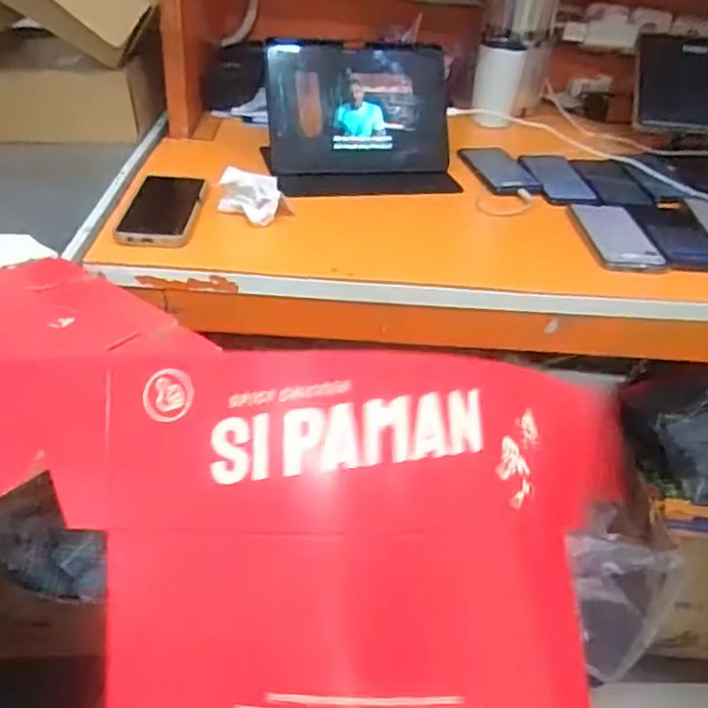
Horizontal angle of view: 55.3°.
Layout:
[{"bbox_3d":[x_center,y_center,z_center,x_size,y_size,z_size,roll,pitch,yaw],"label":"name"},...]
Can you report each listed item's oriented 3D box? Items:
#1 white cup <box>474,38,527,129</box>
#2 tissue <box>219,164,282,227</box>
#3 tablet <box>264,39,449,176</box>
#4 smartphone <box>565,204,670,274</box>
[{"bbox_3d":[0.244,-0.460,1.151,0.074,0.123,0.080,9,37,6],"label":"white cup"},{"bbox_3d":[-0.122,-0.184,0.797,0.072,0.058,0.056,-6,38,-14],"label":"tissue"},{"bbox_3d":[0.010,-0.336,0.925,0.249,0.171,0.014,-5,11,-14],"label":"tablet"},{"bbox_3d":[0.321,-0.145,0.830,0.077,0.009,0.167,3,37,-2],"label":"smartphone"}]

